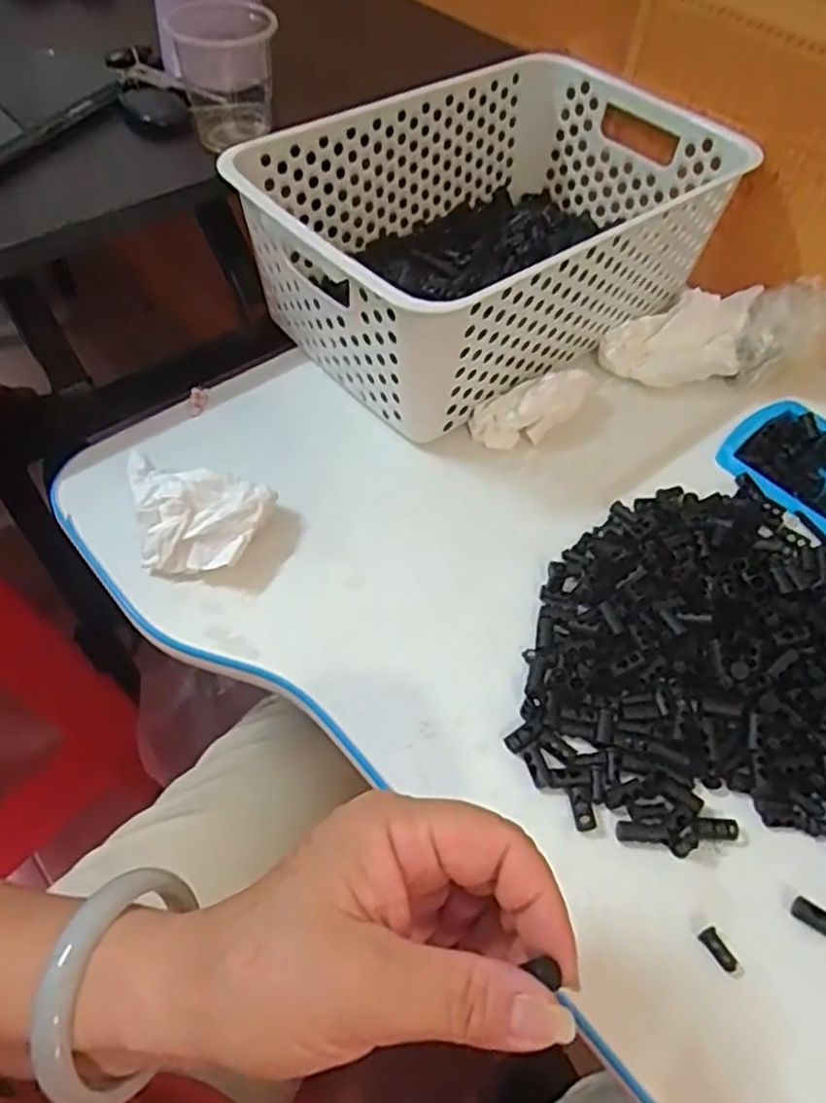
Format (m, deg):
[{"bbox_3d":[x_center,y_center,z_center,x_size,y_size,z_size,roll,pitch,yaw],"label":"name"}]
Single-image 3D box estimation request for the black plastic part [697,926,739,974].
[{"bbox_3d":[0.124,0.162,0.295,0.008,0.004,0.017,-21,59,-17],"label":"black plastic part"}]

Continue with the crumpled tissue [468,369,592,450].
[{"bbox_3d":[0.076,-0.089,0.456,0.081,0.026,0.028,-25,57,-5],"label":"crumpled tissue"}]

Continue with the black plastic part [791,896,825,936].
[{"bbox_3d":[0.169,0.153,0.303,0.019,0.005,0.008,30,59,17],"label":"black plastic part"}]

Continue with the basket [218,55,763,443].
[{"bbox_3d":[0.054,-0.217,0.502,0.312,0.119,0.205,-35,64,-24],"label":"basket"}]

